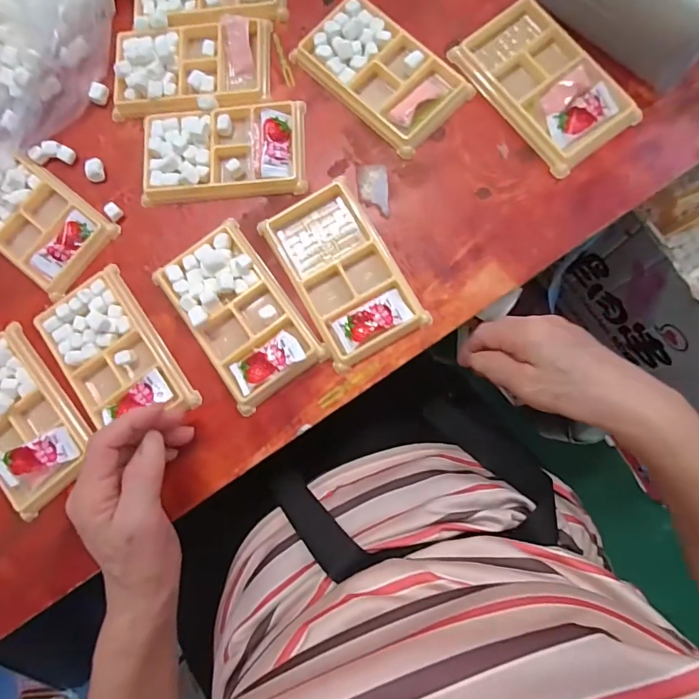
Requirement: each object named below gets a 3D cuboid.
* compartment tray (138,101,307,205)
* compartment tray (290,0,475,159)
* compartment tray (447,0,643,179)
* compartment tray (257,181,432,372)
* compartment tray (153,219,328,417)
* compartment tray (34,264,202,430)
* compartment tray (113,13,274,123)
[{"bbox_3d":[-0.104,-0.162,0.380,0.133,0.012,0.078,-2,83,5],"label":"compartment tray"},{"bbox_3d":[0.025,-0.225,0.379,0.075,0.010,0.134,-45,82,-1],"label":"compartment tray"},{"bbox_3d":[0.151,-0.208,0.365,0.076,0.010,0.132,-37,82,0],"label":"compartment tray"},{"bbox_3d":[-0.007,-0.060,0.358,0.076,0.014,0.135,-32,82,1],"label":"compartment tray"},{"bbox_3d":[-0.087,-0.028,0.359,0.074,0.018,0.133,-37,82,0],"label":"compartment tray"},{"bbox_3d":[-0.185,0.007,0.367,0.076,0.015,0.131,-36,82,0],"label":"compartment tray"},{"bbox_3d":[-0.134,-0.238,0.398,0.134,0.025,0.085,1,83,5],"label":"compartment tray"}]

